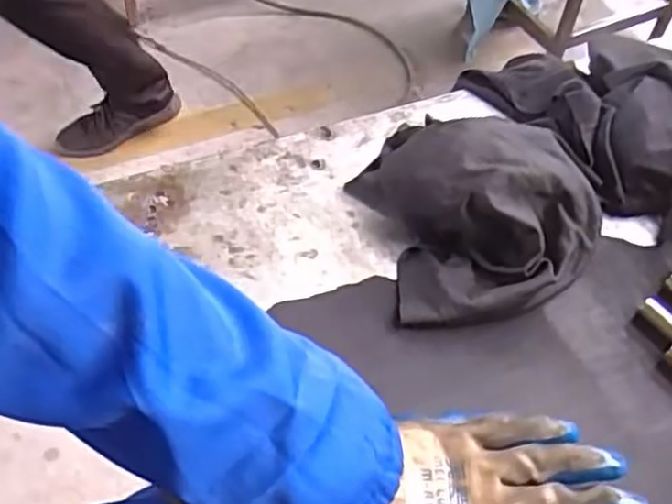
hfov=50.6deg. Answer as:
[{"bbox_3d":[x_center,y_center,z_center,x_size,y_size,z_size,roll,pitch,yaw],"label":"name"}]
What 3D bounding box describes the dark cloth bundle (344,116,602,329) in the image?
[{"bbox_3d":[0.104,-0.034,0.487,0.162,0.051,0.150,-12,54,-12],"label":"dark cloth bundle"}]

